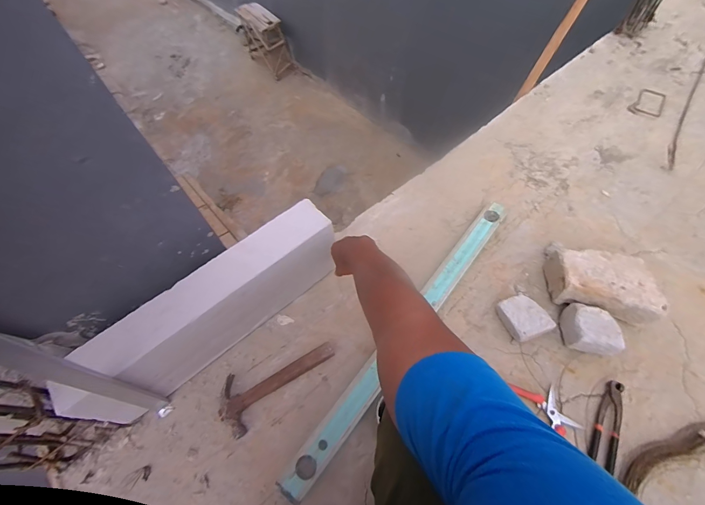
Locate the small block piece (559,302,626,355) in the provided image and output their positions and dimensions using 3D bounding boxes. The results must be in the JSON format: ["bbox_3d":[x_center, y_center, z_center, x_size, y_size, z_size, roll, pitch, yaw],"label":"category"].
[{"bbox_3d":[0.541,0.178,0.749,0.104,0.078,0.096,9,60,9],"label":"small block piece"}]

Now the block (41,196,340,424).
[{"bbox_3d":[-0.289,0.117,0.740,0.582,0.208,0.097,-38,64,-15],"label":"block"}]

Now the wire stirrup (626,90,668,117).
[{"bbox_3d":[1.085,-0.552,1.206,0.099,0.008,0.160,33,66,21],"label":"wire stirrup"}]

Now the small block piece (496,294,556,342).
[{"bbox_3d":[0.409,0.154,0.789,0.093,0.048,0.102,-23,60,-10],"label":"small block piece"}]

